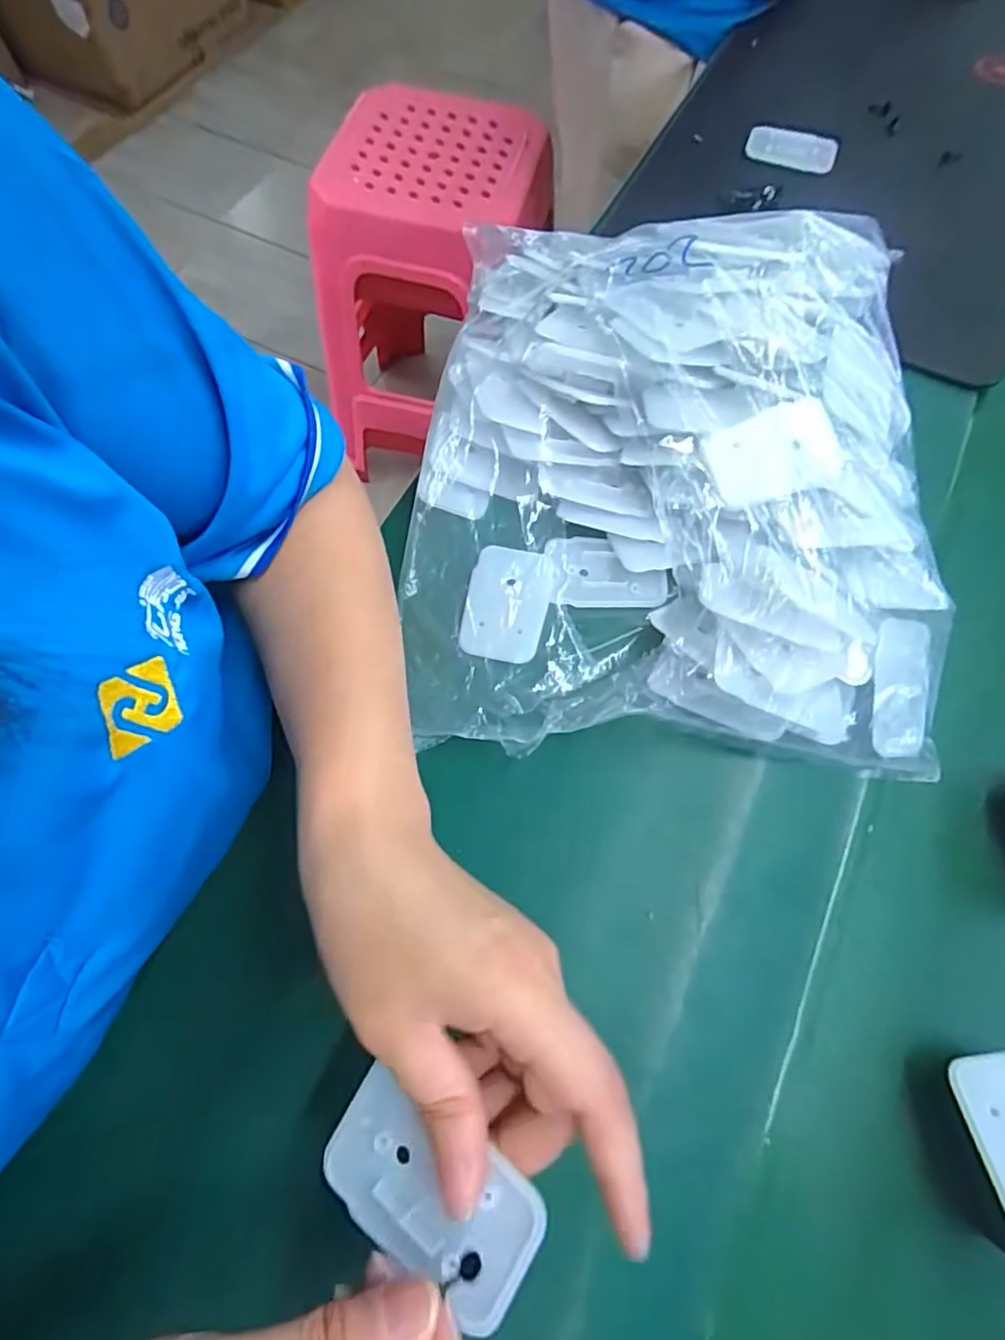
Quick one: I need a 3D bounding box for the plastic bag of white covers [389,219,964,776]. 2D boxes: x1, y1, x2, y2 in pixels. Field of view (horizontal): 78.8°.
[{"bbox_3d":[0.089,-0.116,0.336,0.272,0.088,0.318,3,67,-1],"label":"plastic bag of white covers"}]

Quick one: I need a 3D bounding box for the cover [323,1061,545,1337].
[{"bbox_3d":[-0.024,0.162,0.190,0.070,0.007,0.037,17,66,26],"label":"cover"}]

